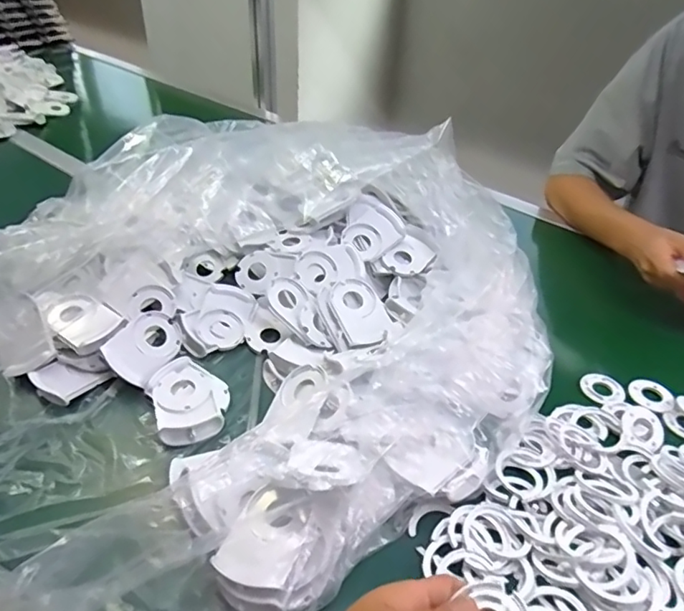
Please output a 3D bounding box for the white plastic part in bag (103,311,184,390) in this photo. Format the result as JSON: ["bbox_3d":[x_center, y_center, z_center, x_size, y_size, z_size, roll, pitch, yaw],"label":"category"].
[{"bbox_3d":[-0.206,0.042,0.557,0.057,0.014,0.082,43,47,-9],"label":"white plastic part in bag"}]

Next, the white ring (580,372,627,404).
[{"bbox_3d":[0.283,0.089,0.573,0.043,0.009,0.042,0,40,0],"label":"white ring"}]

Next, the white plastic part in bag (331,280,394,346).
[{"bbox_3d":[0.021,0.007,0.584,0.053,0.011,0.082,-18,64,-14],"label":"white plastic part in bag"}]

